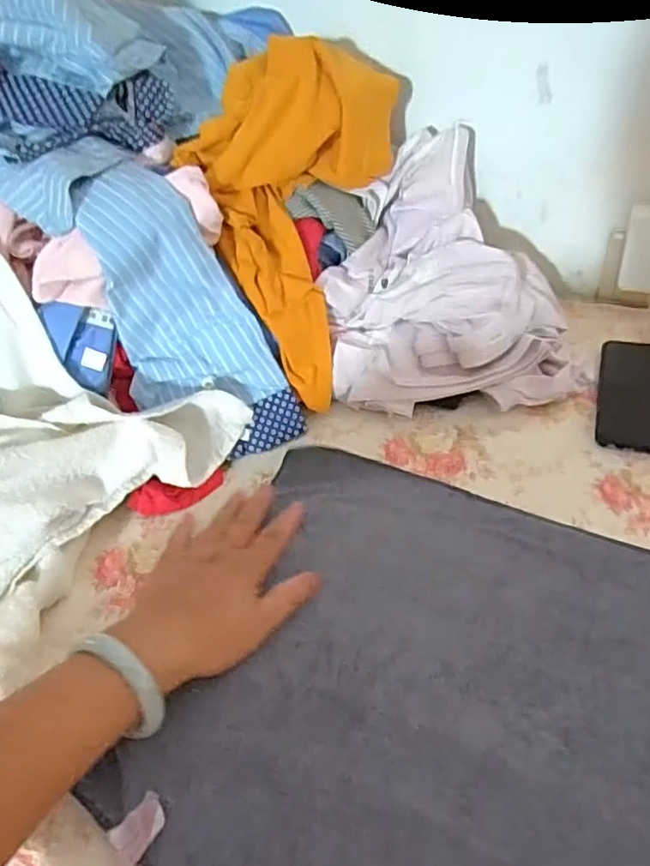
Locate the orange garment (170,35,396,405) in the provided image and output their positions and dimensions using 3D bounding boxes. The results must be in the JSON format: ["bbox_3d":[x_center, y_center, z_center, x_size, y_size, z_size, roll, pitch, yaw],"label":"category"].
[{"bbox_3d":[-0.040,-0.221,0.632,0.158,0.250,0.254,12,45,20],"label":"orange garment"}]

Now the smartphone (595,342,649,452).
[{"bbox_3d":[0.300,-0.037,0.590,0.079,0.015,0.146,9,44,18],"label":"smartphone"}]

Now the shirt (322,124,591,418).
[{"bbox_3d":[0.130,-0.165,0.644,0.243,0.167,0.259,1,42,9],"label":"shirt"}]

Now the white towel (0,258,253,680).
[{"bbox_3d":[-0.280,0.018,0.510,0.336,0.079,0.298,26,58,4],"label":"white towel"}]

